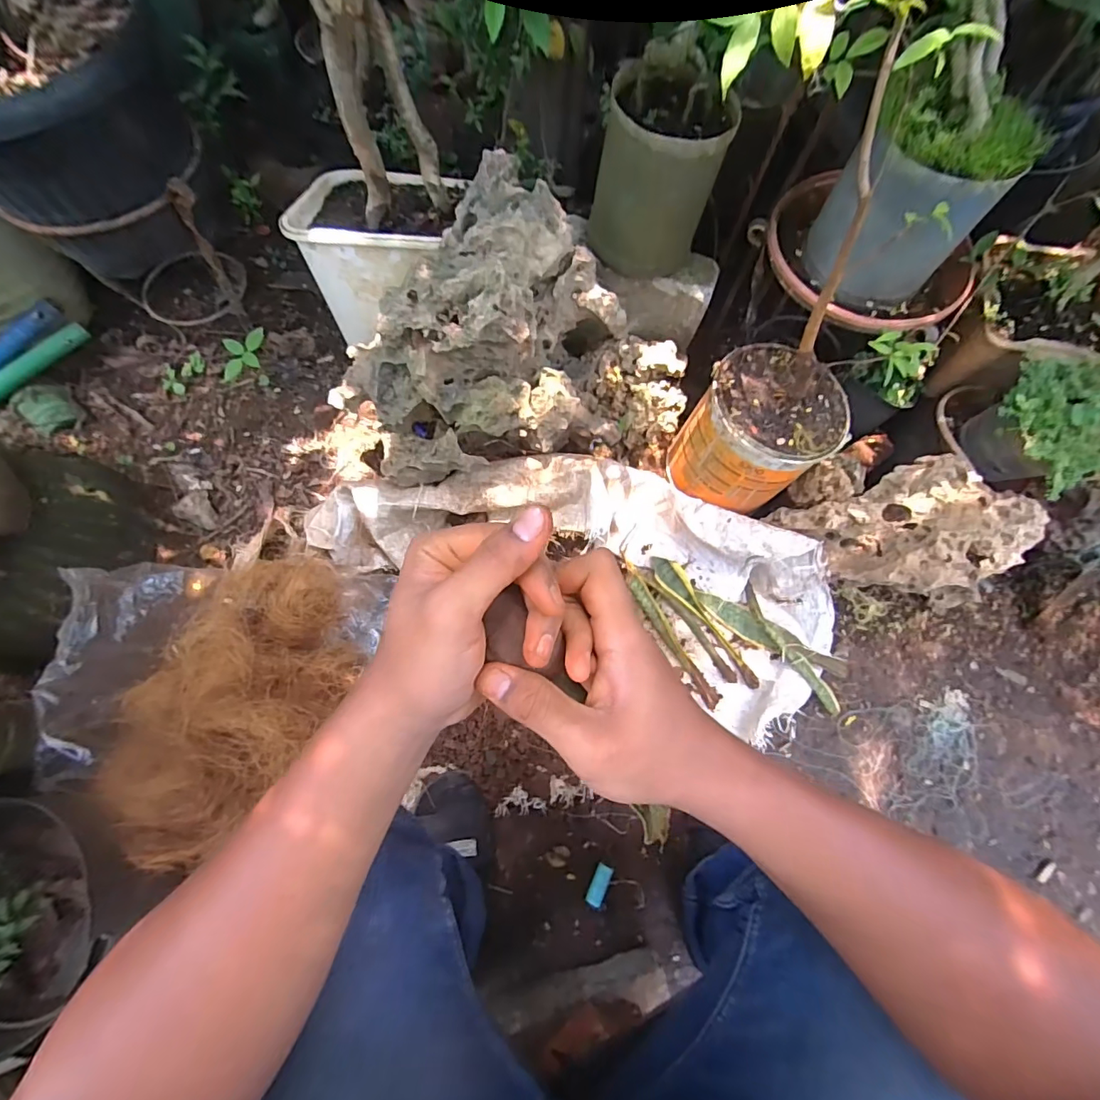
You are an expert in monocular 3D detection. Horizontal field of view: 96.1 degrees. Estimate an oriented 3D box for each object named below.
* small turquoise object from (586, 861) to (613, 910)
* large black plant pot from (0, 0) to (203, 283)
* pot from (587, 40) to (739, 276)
[{"bbox_3d":[0.068,0.461,0.682,0.024,0.022,0.050,23,72,5],"label":"small turquoise object"},{"bbox_3d":[-0.561,-0.494,0.583,0.264,0.193,0.260,-29,75,-11],"label":"large black plant pot"},{"bbox_3d":[0.135,-0.475,0.635,0.143,0.176,0.147,1,71,-2],"label":"pot"}]

